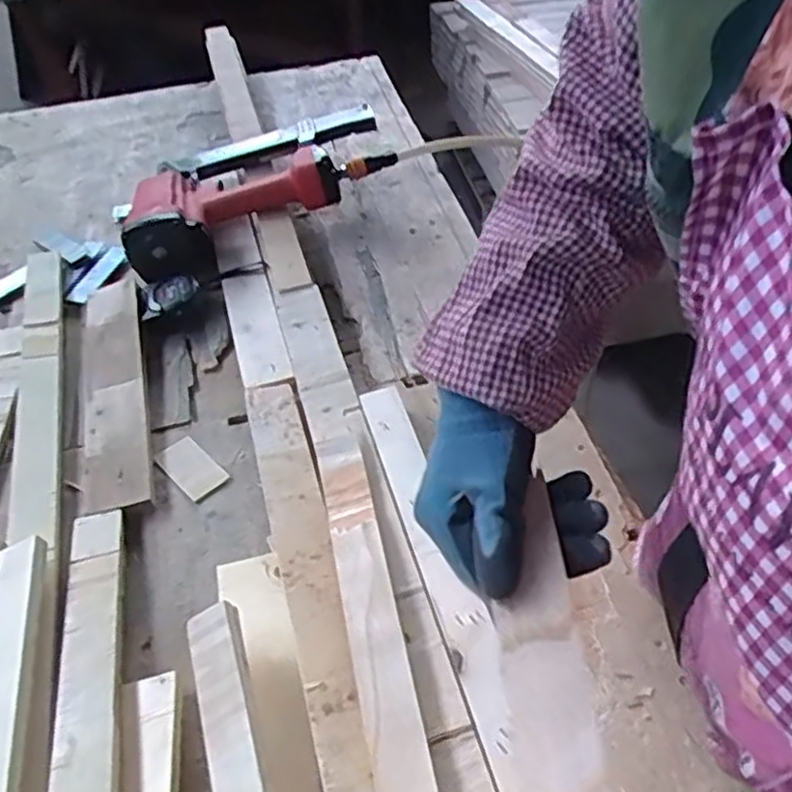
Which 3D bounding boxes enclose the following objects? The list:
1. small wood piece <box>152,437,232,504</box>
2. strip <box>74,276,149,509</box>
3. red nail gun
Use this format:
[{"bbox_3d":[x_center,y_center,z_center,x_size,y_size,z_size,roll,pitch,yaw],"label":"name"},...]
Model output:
[{"bbox_3d":[-0.192,0.064,0.681,0.040,0.008,0.072,-36,54,-29],"label":"small wood piece"},{"bbox_3d":[-0.293,-0.014,0.756,0.069,0.025,0.337,-13,46,-9],"label":"strip"},{"bbox_3d":[-0.187,-0.267,0.950,0.392,0.081,0.230,-33,52,-26],"label":"red nail gun"}]

